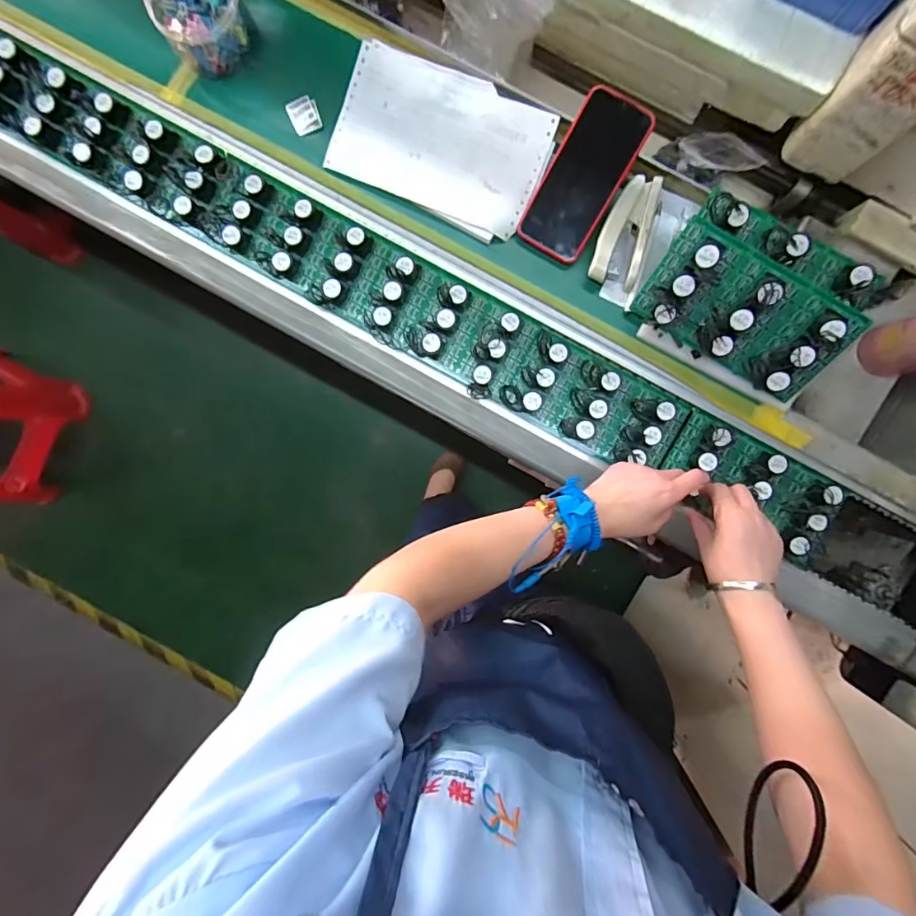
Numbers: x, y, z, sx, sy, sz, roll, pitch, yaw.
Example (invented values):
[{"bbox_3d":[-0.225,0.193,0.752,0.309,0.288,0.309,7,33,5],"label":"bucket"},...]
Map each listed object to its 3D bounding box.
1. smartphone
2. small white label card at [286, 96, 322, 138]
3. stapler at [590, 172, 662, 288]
[{"bbox_3d":[0.136,-0.305,0.514,0.078,0.015,0.159,31,113,0],"label":"smartphone"},{"bbox_3d":[-0.180,-0.402,0.548,0.035,0.004,0.041,-25,92,5],"label":"small white label card"},{"bbox_3d":[0.188,-0.252,0.521,0.050,0.023,0.112,18,95,3],"label":"stapler"}]

